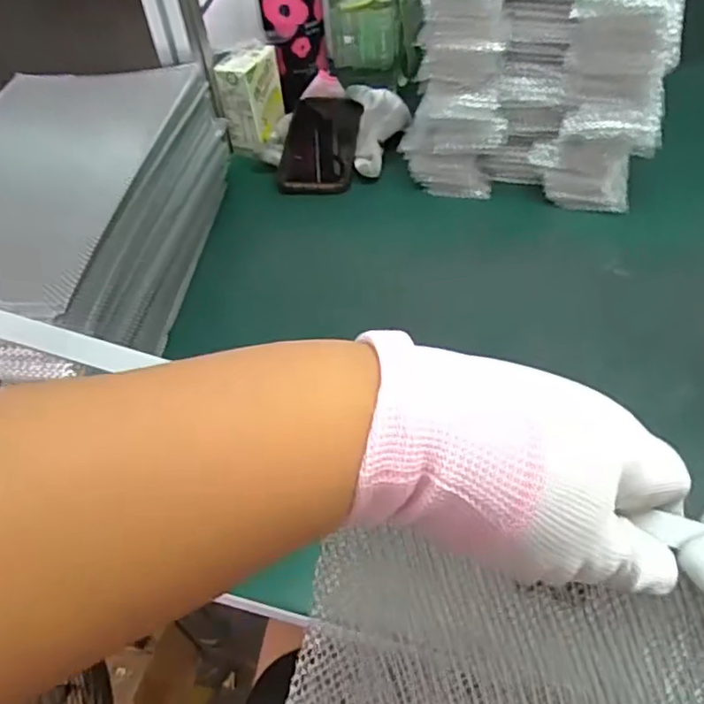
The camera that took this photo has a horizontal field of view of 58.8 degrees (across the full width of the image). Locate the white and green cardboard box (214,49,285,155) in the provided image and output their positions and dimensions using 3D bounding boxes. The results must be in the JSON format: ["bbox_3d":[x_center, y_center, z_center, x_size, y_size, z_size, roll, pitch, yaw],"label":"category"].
[{"bbox_3d":[-0.115,-0.291,0.711,0.048,0.086,0.076,14,52,16],"label":"white and green cardboard box"}]

